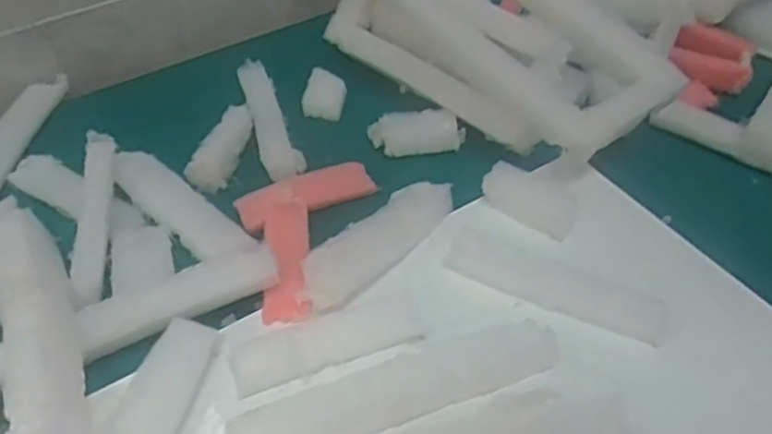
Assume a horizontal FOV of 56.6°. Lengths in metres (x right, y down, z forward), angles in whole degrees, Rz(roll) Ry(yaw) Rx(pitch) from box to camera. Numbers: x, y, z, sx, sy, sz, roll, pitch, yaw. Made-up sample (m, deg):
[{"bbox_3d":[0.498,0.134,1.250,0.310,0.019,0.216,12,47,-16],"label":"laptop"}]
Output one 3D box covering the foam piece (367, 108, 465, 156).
[{"bbox_3d":[0.023,-0.064,0.535,0.070,0.017,0.031,-6,47,-7],"label":"foam piece"}]

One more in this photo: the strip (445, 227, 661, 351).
[{"bbox_3d":[0.102,0.039,0.431,0.129,0.013,0.028,22,50,18],"label":"strip"}]

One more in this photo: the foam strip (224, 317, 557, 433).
[{"bbox_3d":[0.006,0.093,0.384,0.182,0.010,0.036,-17,50,-17],"label":"foam strip"}]

